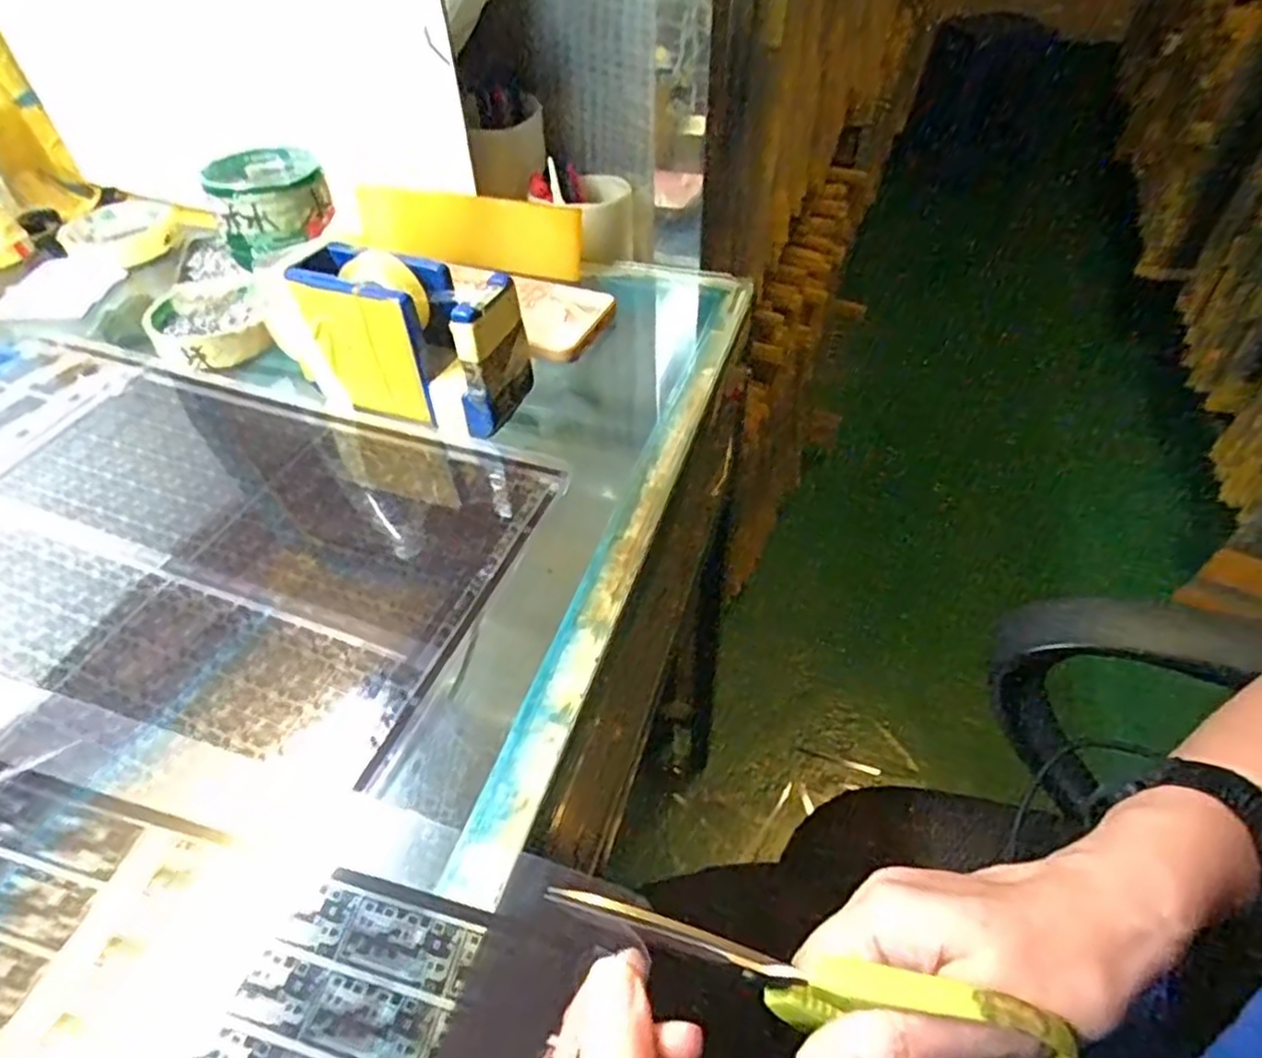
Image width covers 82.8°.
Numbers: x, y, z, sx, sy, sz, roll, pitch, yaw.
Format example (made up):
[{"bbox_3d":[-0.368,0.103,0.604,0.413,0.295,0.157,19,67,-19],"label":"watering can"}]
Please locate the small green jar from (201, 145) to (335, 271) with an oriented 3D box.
[{"bbox_3d":[-0.208,-0.191,0.416,0.062,0.041,0.072,-21,49,-16],"label":"small green jar"}]

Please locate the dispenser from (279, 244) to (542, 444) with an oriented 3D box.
[{"bbox_3d":[-0.123,-0.105,0.395,0.131,0.080,0.047,15,49,16],"label":"dispenser"}]

